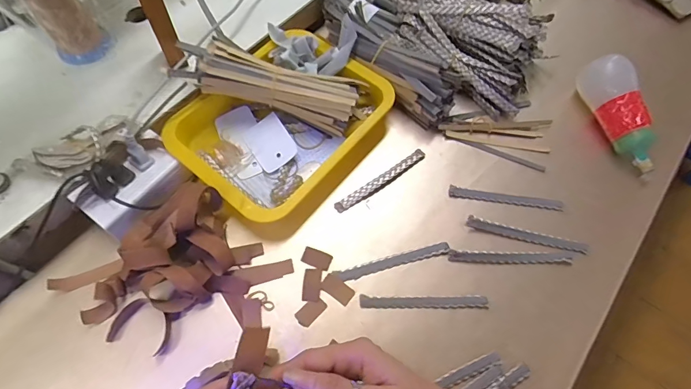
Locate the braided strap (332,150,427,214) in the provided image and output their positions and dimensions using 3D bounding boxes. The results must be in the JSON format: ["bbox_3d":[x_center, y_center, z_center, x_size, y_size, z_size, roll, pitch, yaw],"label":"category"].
[{"bbox_3d":[0.047,-0.019,0.506,0.139,0.008,0.016,-33,69,-17],"label":"braided strap"}]

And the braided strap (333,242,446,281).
[{"bbox_3d":[0.055,0.077,0.459,0.136,0.006,0.014,-13,65,-9],"label":"braided strap"}]

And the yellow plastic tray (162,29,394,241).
[{"bbox_3d":[-0.077,-0.094,0.514,0.213,0.037,0.261,38,68,15],"label":"yellow plastic tray"}]

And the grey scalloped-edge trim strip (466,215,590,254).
[{"bbox_3d":[0.219,0.048,0.479,0.142,0.005,0.015,14,64,5],"label":"grey scalloped-edge trim strip"}]

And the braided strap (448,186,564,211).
[{"bbox_3d":[0.202,0.005,0.502,0.140,0.007,0.014,8,64,2],"label":"braided strap"}]

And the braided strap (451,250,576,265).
[{"bbox_3d":[0.193,0.074,0.463,0.143,0.004,0.014,2,64,-2],"label":"braided strap"}]

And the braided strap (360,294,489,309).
[{"bbox_3d":[0.087,0.120,0.441,0.140,0.006,0.012,2,64,-1],"label":"braided strap"}]

